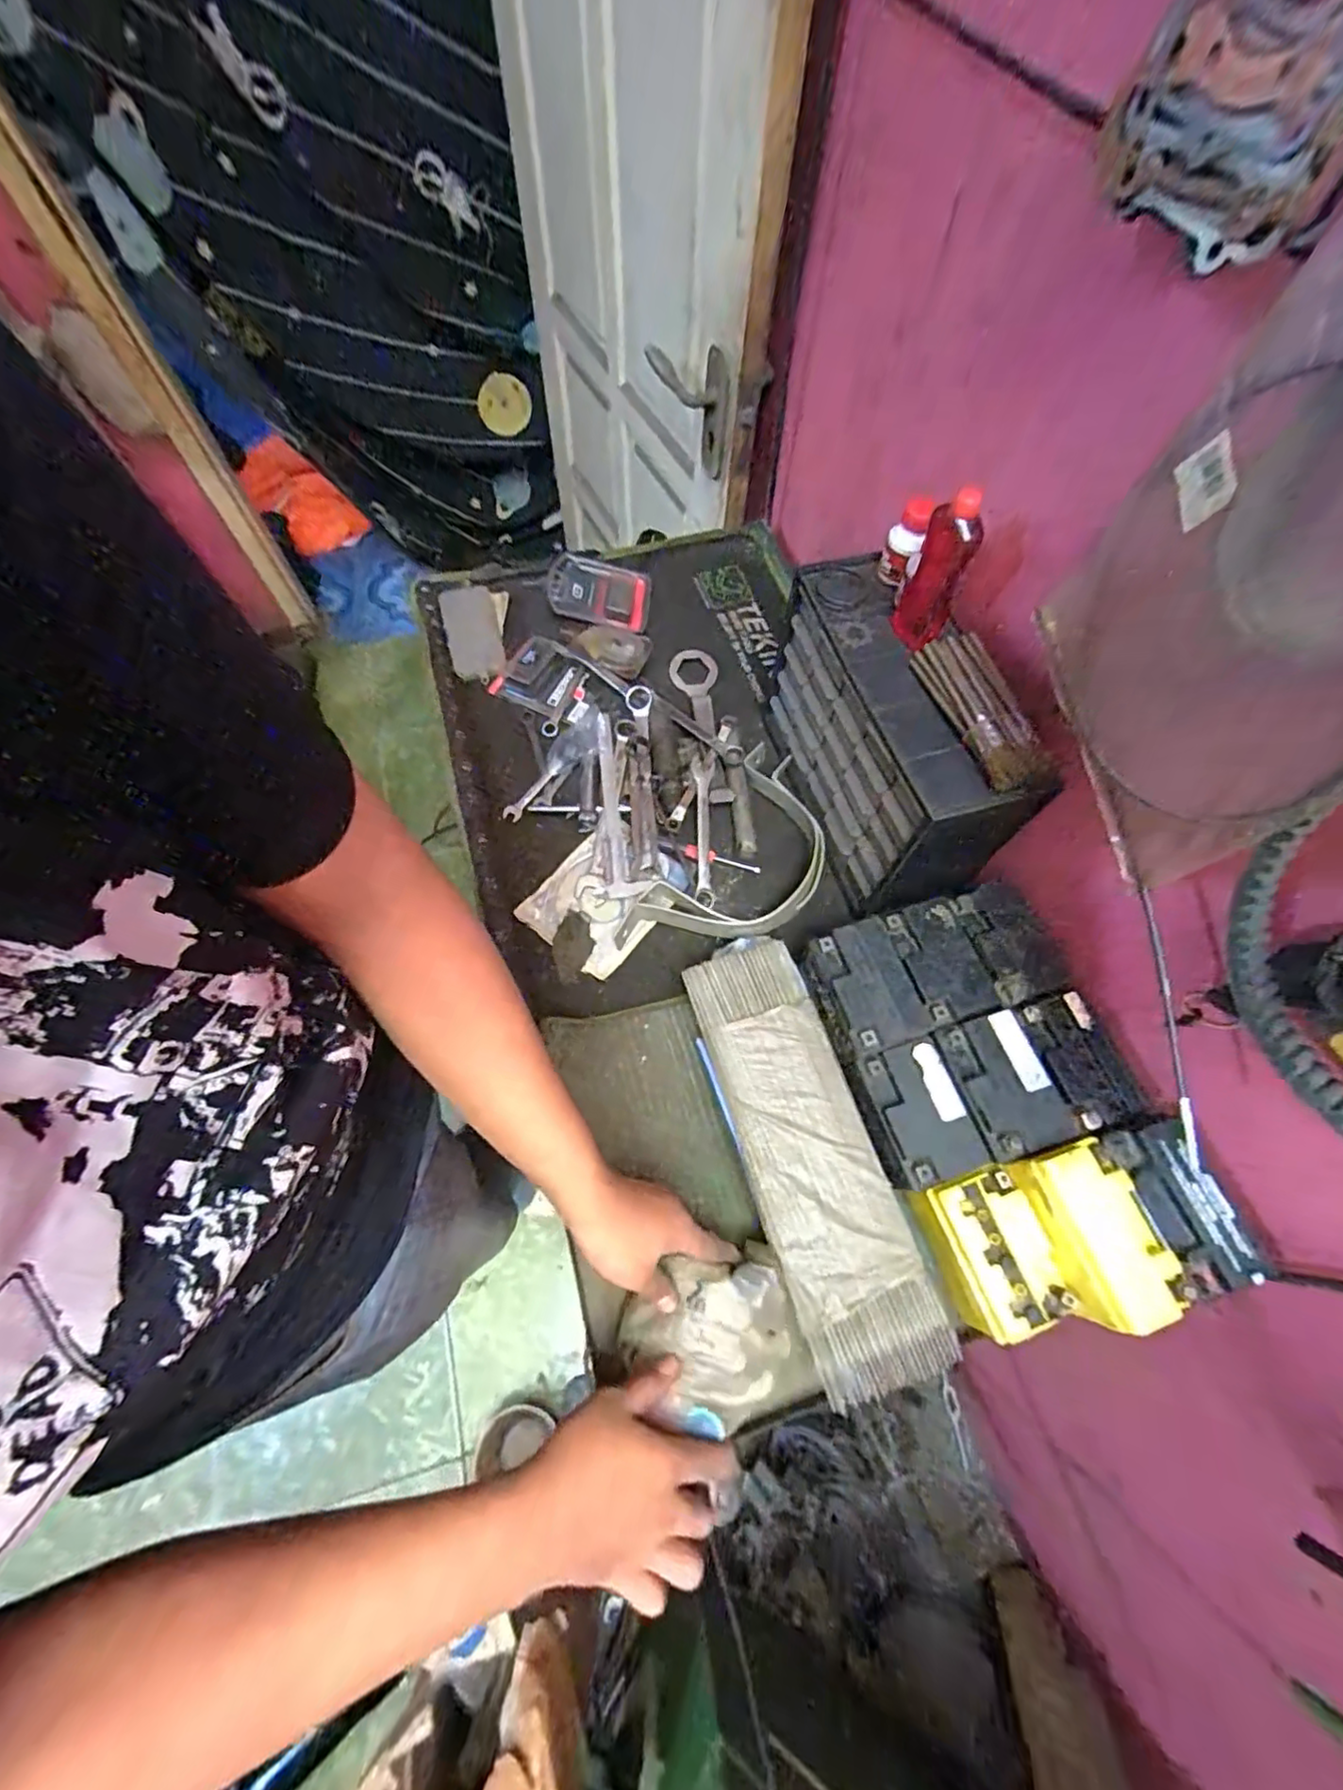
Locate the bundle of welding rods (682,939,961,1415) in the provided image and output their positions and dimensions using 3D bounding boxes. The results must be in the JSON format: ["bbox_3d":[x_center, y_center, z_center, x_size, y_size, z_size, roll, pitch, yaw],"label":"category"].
[{"bbox_3d":[0.113,0.206,0.516,0.103,0.022,0.349,-16,67,-8],"label":"bundle of welding rods"}]

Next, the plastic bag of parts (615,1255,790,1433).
[{"bbox_3d":[0.026,0.348,0.481,0.129,0.044,0.105,2,66,-1],"label":"plastic bag of parts"}]

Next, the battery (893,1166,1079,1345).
[{"bbox_3d":[0.254,0.294,0.519,0.078,0.087,0.113,-18,67,-9],"label":"battery"}]

